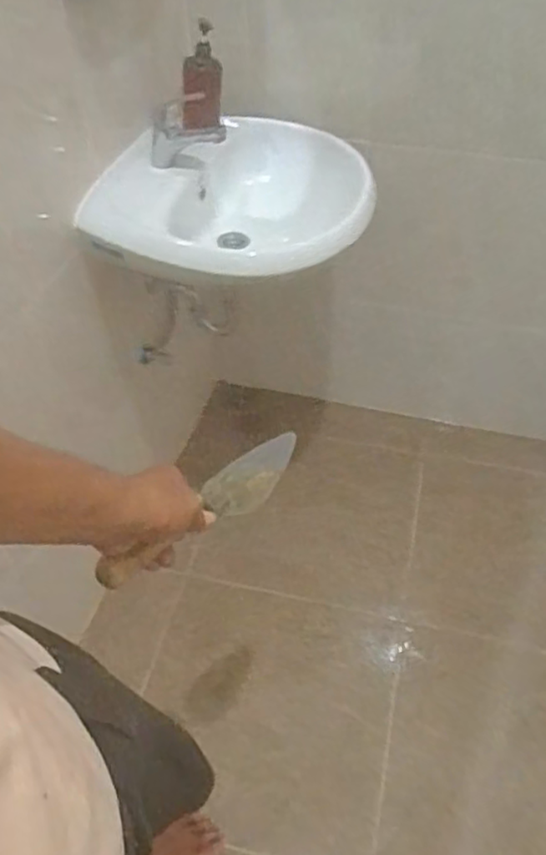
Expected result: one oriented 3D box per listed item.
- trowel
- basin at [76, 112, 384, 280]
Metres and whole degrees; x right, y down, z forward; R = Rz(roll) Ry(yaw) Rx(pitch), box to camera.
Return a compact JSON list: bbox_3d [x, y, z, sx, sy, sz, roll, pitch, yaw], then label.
[{"bbox_3d":[-0.071,0.081,0.677,0.061,0.045,0.280,28,39,25],"label":"trowel"},{"bbox_3d":[-0.072,-0.403,1.215,0.481,0.169,0.464,1,46,1],"label":"basin"}]

